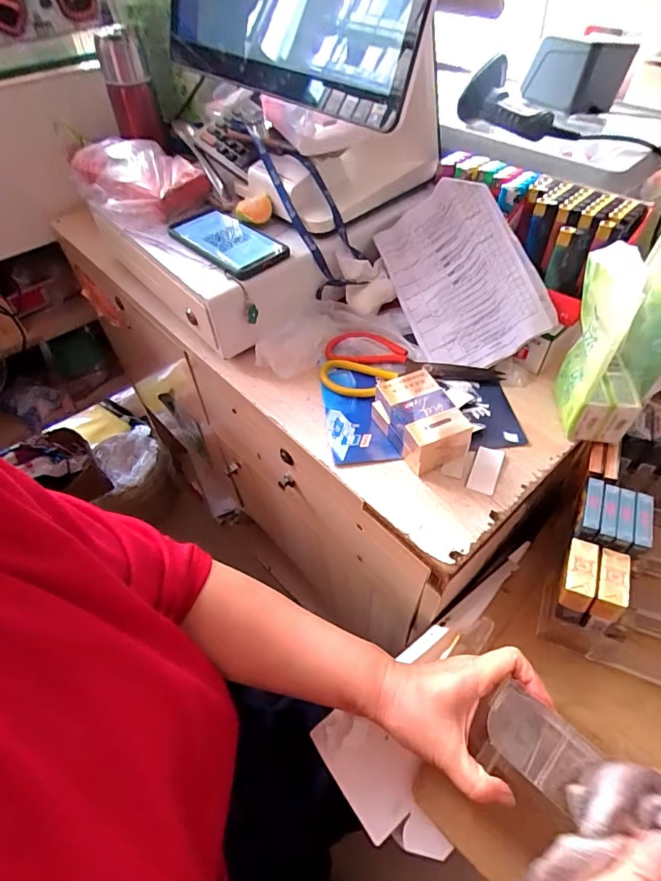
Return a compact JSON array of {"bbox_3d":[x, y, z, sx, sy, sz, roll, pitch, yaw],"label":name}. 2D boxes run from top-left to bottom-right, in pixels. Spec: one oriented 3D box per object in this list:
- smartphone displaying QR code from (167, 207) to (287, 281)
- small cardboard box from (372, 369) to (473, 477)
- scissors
[{"bbox_3d":[-0.124,-0.236,0.540,0.073,0.010,0.155,-37,59,-24],"label":"smartphone displaying QR code"},{"bbox_3d":[0.090,-0.020,0.448,0.063,0.049,0.093,-25,55,-17],"label":"small cardboard box"},{"bbox_3d":[0.088,-0.091,0.526,0.195,0.013,0.092,-4,52,-1],"label":"scissors"}]

